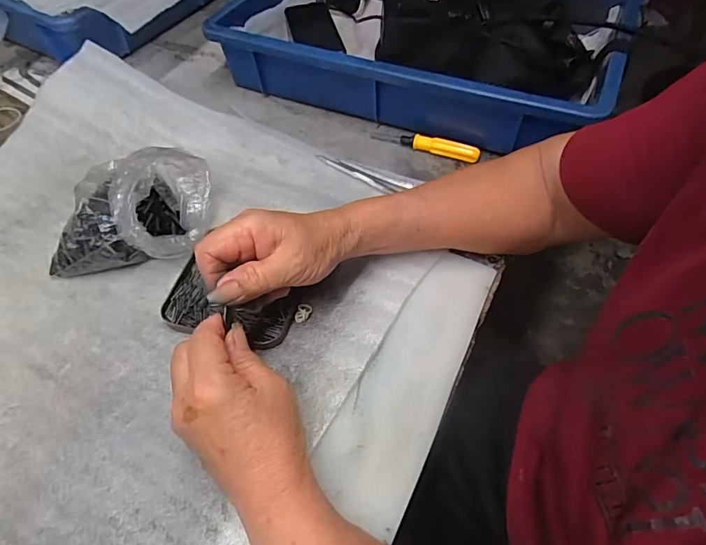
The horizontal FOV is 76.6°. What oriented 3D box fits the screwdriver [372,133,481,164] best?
[{"bbox_3d":[0.075,-0.136,0.472,0.115,0.020,0.013,20,58,14],"label":"screwdriver"}]

